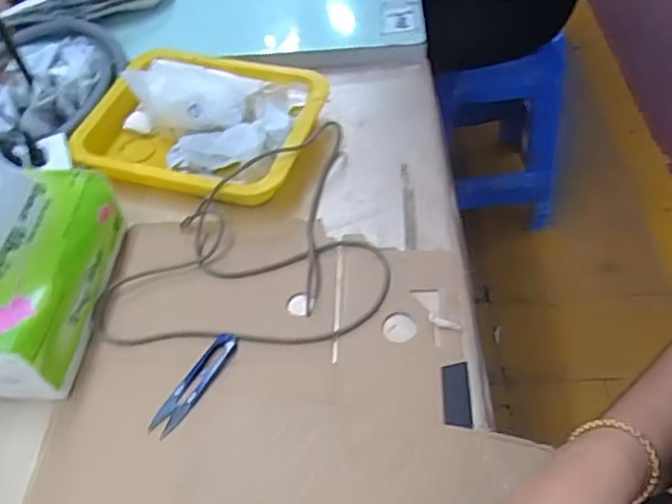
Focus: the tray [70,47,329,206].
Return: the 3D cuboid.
[{"bbox_3d":[-0.150,-0.152,0.692,0.246,0.078,0.194,13,55,15],"label":"tray"}]

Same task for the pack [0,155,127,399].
[{"bbox_3d":[-0.271,0.003,0.531,0.091,0.166,0.199,0,53,6],"label":"pack"}]

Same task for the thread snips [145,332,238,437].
[{"bbox_3d":[-0.122,0.112,0.537,0.024,0.007,0.102,24,59,22],"label":"thread snips"}]

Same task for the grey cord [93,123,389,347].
[{"bbox_3d":[-0.089,-0.029,0.615,0.274,0.039,0.254,-4,53,3],"label":"grey cord"}]

